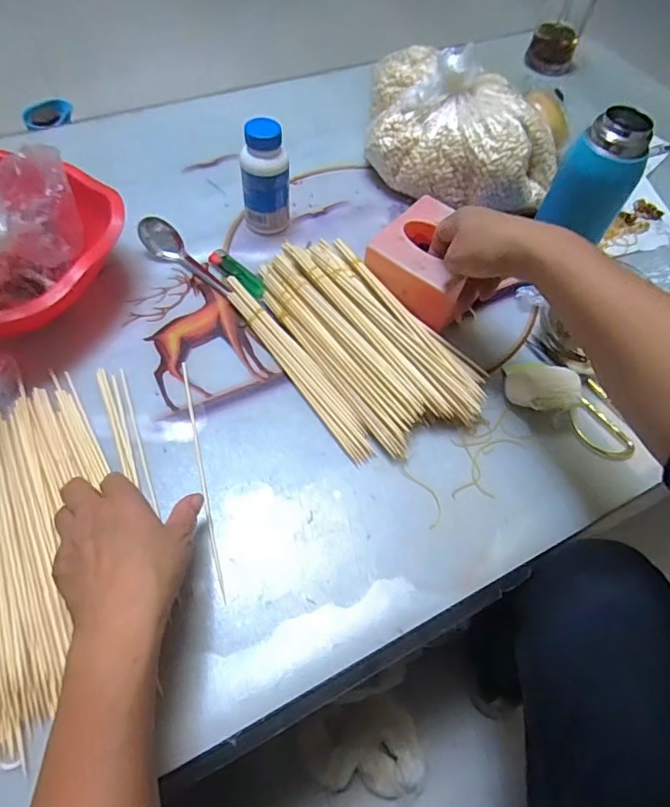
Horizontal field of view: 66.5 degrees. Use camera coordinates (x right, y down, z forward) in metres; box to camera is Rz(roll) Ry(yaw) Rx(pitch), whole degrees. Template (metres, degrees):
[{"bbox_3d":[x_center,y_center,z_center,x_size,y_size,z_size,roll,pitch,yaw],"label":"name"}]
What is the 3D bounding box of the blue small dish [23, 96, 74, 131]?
[{"bbox_3d":[-0.468,-0.474,0.833,0.077,0.021,0.059,-24,65,-18],"label":"blue small dish"}]

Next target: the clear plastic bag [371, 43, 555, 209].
[{"bbox_3d":[0.167,-0.370,0.666,0.247,0.128,0.185,11,60,1],"label":"clear plastic bag"}]

